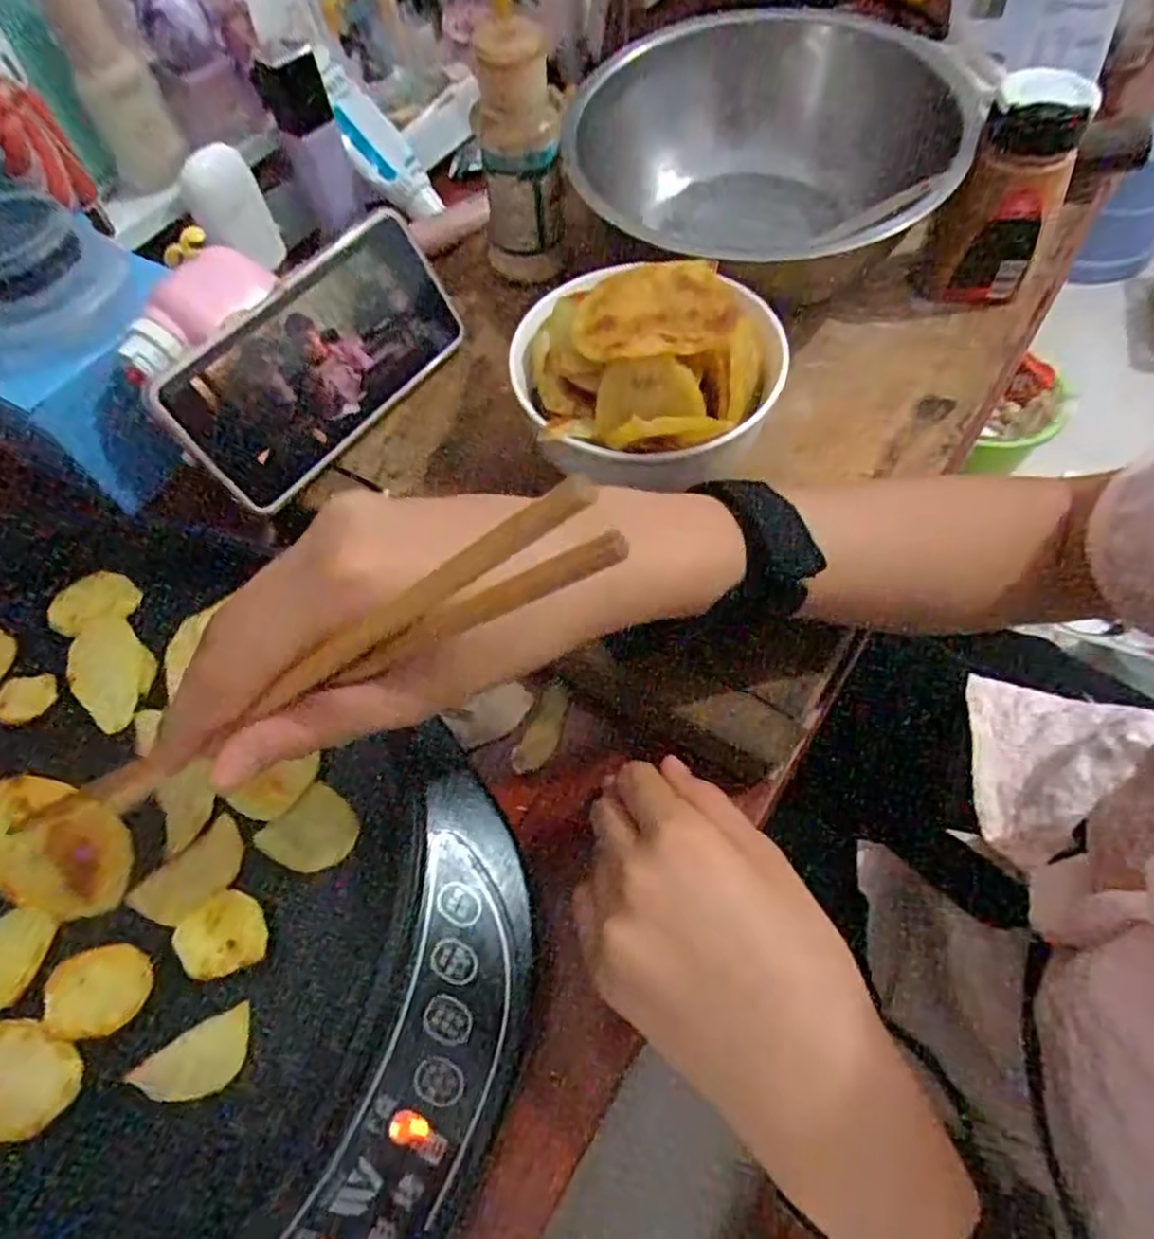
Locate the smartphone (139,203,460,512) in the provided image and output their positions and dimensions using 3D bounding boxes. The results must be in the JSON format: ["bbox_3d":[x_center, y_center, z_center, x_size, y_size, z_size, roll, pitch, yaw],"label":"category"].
[{"bbox_3d":[-0.130,-0.136,0.382,0.009,0.080,0.163,21,64,44],"label":"smartphone"}]

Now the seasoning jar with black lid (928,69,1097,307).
[{"bbox_3d":[0.231,-0.223,0.396,0.050,0.106,0.058,26,64,16],"label":"seasoning jar with black lid"}]

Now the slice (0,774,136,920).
[{"bbox_3d":[-0.210,0.090,0.292,0.077,0.006,0.041,21,63,14],"label":"slice"}]

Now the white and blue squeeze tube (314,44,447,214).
[{"bbox_3d":[-0.151,-0.344,0.521,0.041,0.020,0.129,-41,100,-19],"label":"white and blue squeeze tube"}]

